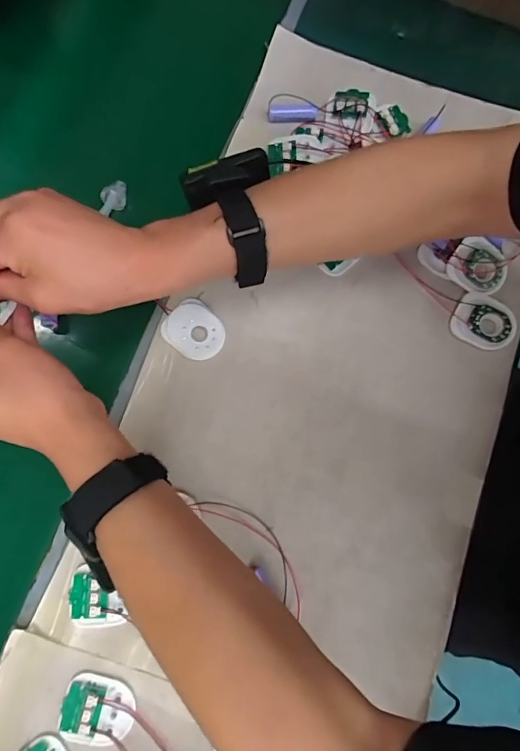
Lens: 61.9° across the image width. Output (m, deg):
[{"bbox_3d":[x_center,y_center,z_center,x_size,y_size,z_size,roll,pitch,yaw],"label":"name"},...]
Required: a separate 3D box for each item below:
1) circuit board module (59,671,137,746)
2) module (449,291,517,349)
[{"bbox_3d":[-0.129,0.266,0.343,0.054,0.009,0.046,15,78,1],"label":"circuit board module"},{"bbox_3d":[0.213,-0.051,0.411,0.058,0.007,0.049,32,79,4],"label":"module"}]

